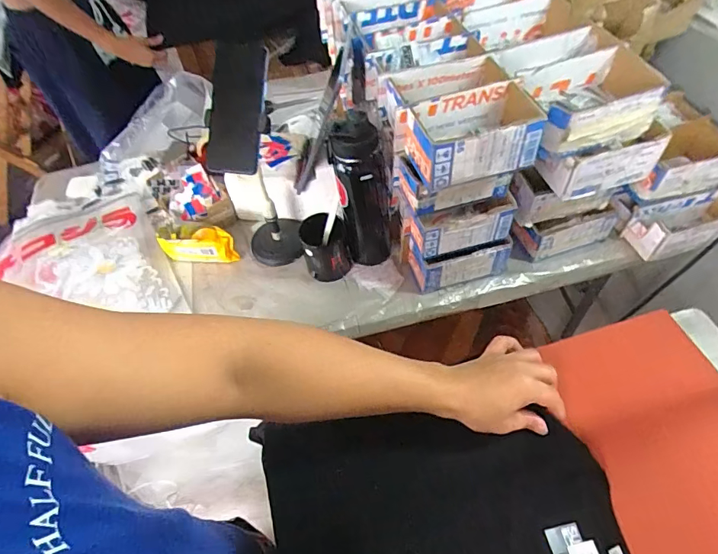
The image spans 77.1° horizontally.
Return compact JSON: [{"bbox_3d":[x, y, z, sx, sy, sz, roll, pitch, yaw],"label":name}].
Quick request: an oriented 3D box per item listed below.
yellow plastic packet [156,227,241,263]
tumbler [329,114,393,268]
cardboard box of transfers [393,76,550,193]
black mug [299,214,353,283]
[{"bbox_3d":[-0.295,-0.059,0.839,0.142,0.064,0.038,6,54,8],"label":"yellow plastic packet"},{"bbox_3d":[0.007,-0.124,0.737,0.083,0.271,0.078,-2,53,2],"label":"tumbler"},{"bbox_3d":[0.147,-0.185,0.589,0.174,0.071,0.100,-15,54,-8],"label":"cardboard box of transfers"},{"bbox_3d":[-0.061,-0.053,0.793,0.079,0.091,0.088,-14,54,-7],"label":"black mug"}]

